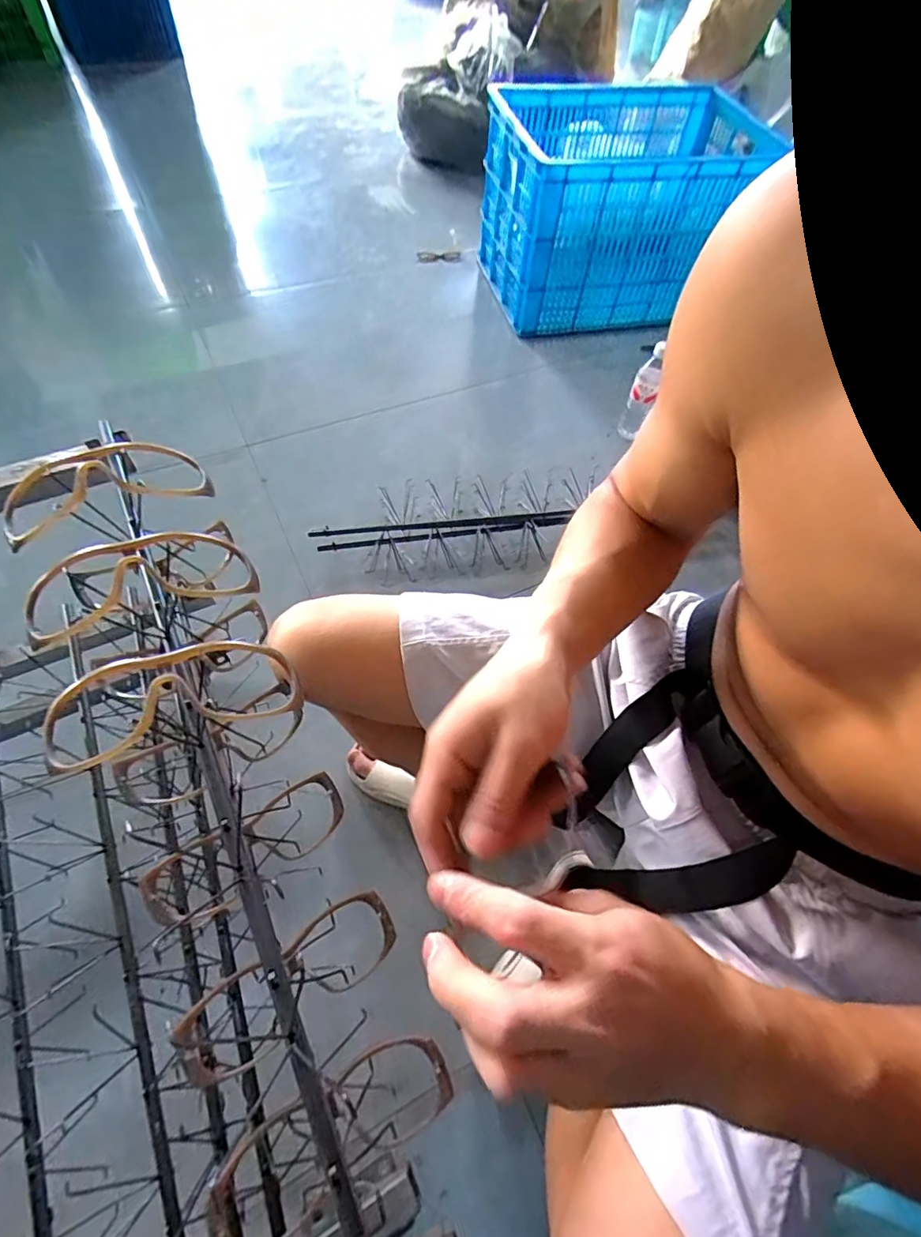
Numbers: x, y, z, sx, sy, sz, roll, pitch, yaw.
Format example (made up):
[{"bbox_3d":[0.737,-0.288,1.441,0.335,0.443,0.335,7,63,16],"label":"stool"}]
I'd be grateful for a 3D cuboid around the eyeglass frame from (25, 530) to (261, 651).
[{"bbox_3d":[-0.209,-0.026,0.348,0.137,0.041,0.044,-15,61,-12],"label":"eyeglass frame"}]

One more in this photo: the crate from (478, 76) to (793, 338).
[{"bbox_3d":[0.370,-1.057,1.377,0.574,0.331,0.470,-12,60,-11],"label":"crate"}]

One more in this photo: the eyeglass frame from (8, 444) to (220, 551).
[{"bbox_3d":[-0.250,-0.088,0.378,0.133,0.042,0.051,-26,64,-18],"label":"eyeglass frame"}]

